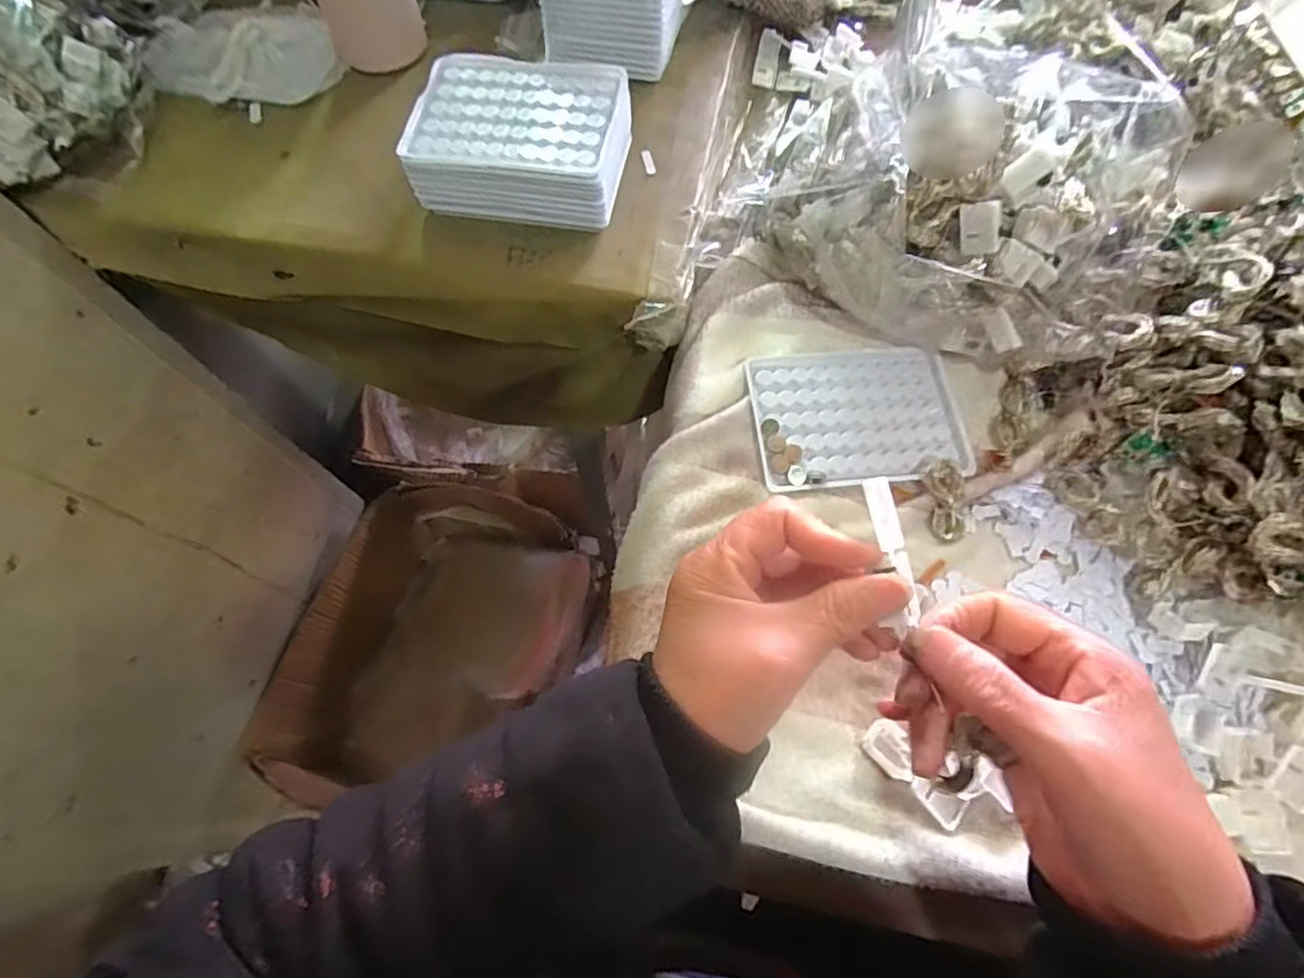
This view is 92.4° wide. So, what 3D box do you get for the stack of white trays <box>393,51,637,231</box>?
[{"bbox_3d":[-0.087,-0.231,0.419,0.134,0.054,0.103,10,66,1],"label":"stack of white trays"}]

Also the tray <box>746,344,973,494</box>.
[{"bbox_3d":[0.128,-0.048,0.389,0.128,0.014,0.093,-5,66,-2],"label":"tray"}]

